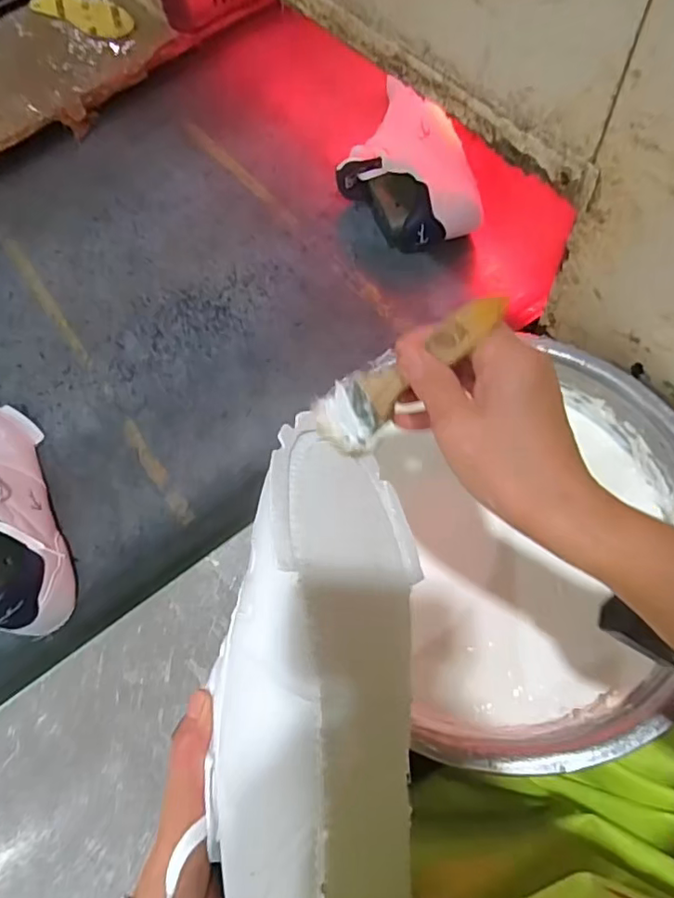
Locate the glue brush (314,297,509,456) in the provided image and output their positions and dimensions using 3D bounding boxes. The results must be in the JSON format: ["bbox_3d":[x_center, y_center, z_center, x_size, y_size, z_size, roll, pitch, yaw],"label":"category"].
[{"bbox_3d":[0.037,-0.040,0.304,0.021,0.133,0.037,8,61,-39],"label":"glue brush"}]

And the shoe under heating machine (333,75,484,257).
[{"bbox_3d":[0.089,-0.336,0.684,0.127,0.098,0.213,-31,66,-7],"label":"shoe under heating machine"}]

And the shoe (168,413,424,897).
[{"bbox_3d":[-0.011,0.125,0.291,0.105,0.080,0.277,1,70,3],"label":"shoe"}]

